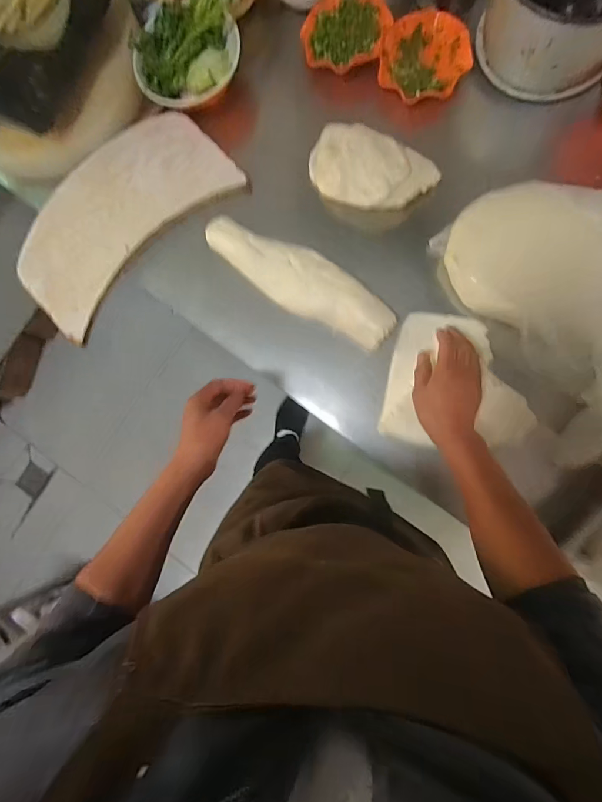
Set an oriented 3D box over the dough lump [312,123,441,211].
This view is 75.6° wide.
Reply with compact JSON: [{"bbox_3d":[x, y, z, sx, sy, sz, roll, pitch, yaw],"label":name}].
[{"bbox_3d":[0.118,-0.386,0.646,0.214,0.043,0.117,18,87,8],"label":"dough lump"}]

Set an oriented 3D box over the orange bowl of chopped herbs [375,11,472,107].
[{"bbox_3d":[0.211,-0.584,0.674,0.144,0.054,0.139,-1,85,6],"label":"orange bowl of chopped herbs"}]

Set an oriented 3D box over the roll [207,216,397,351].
[{"bbox_3d":[-0.009,-0.211,0.666,0.363,0.036,0.098,34,89,8],"label":"roll"}]

